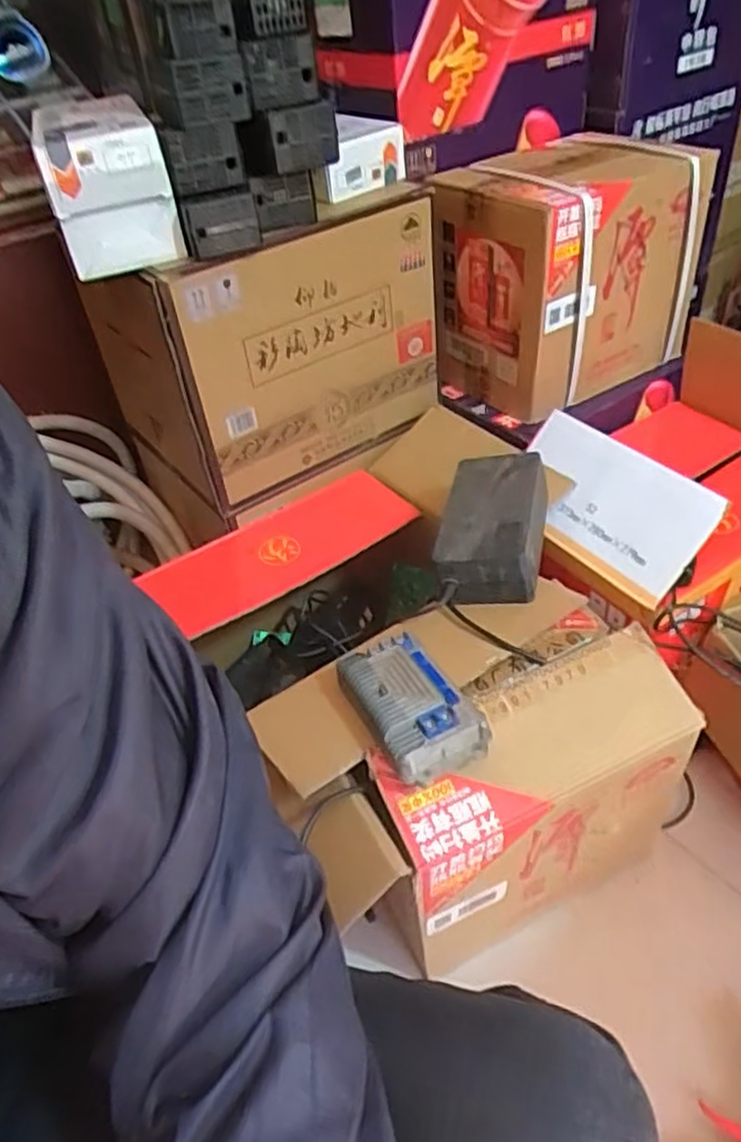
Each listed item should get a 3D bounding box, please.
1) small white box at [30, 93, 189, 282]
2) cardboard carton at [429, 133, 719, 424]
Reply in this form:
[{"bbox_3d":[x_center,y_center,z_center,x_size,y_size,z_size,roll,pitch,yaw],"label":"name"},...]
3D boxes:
[{"bbox_3d":[-0.283,-0.416,0.781,0.124,0.134,0.156,-16,43,-10],"label":"small white box"},{"bbox_3d":[0.291,-0.435,1.066,0.354,0.297,0.221,-31,47,-24],"label":"cardboard carton"}]

